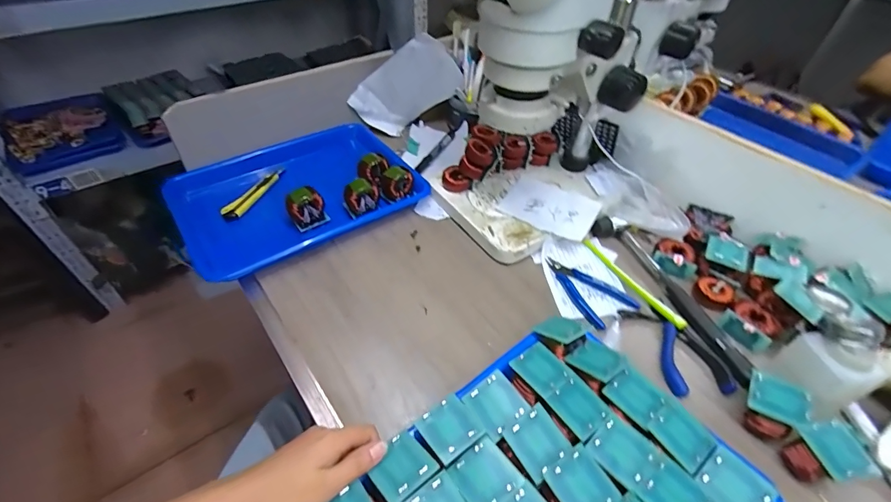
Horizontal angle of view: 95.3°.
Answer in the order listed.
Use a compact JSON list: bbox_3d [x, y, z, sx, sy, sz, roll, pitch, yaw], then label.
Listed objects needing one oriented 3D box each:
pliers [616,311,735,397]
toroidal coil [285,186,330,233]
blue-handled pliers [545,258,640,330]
[{"bbox_3d":[0.259,0.110,0.455,0.066,0.022,0.119,-14,47,-15],"label":"pliers"},{"bbox_3d":[-0.197,-0.062,0.571,0.051,0.057,0.027,-19,38,-23],"label":"toroidal coil"},{"bbox_3d":[0.180,0.047,0.520,0.062,0.014,0.111,-22,50,-22],"label":"blue-handled pliers"}]

